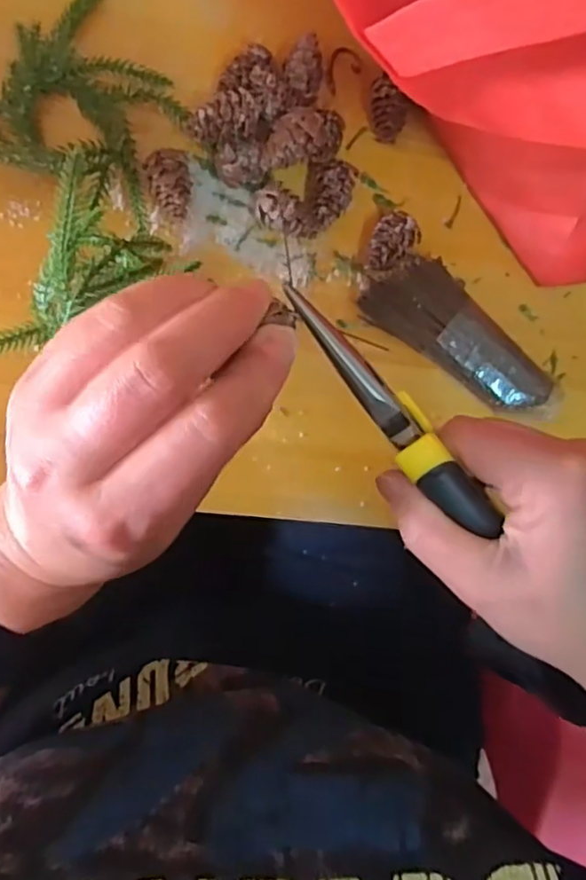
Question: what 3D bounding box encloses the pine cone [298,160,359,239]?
[{"bbox_3d":[0.017,-0.128,0.352,0.023,0.020,0.044,21,90,-9],"label":"pine cone"}]

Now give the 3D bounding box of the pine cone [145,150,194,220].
[{"bbox_3d":[-0.063,-0.131,0.337,0.021,0.018,0.032,-10,95,-8],"label":"pine cone"}]

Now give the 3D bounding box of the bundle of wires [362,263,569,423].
[{"bbox_3d":[0.098,-0.055,0.367,0.126,0.027,0.042,34,88,-9],"label":"bundle of wires"}]

